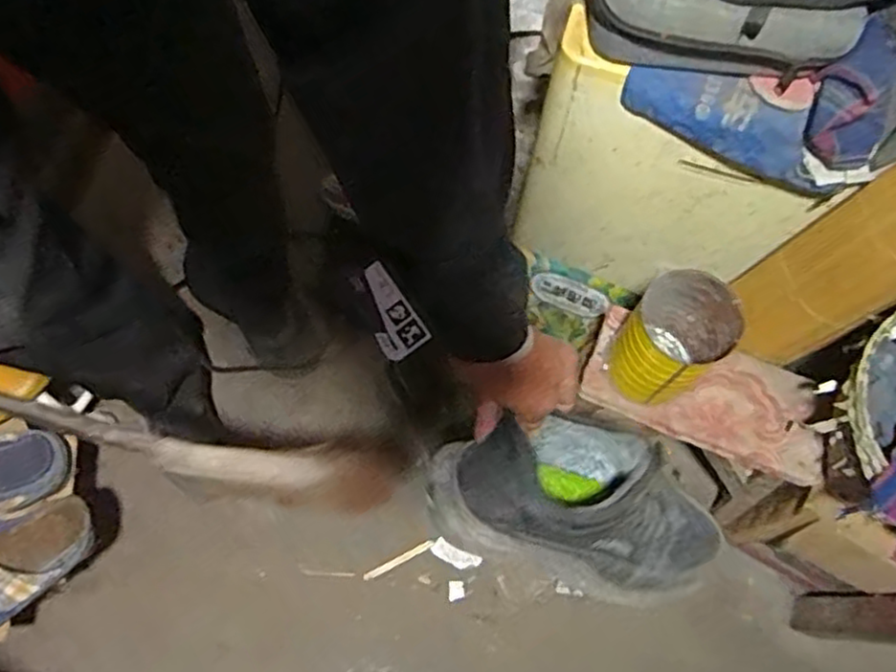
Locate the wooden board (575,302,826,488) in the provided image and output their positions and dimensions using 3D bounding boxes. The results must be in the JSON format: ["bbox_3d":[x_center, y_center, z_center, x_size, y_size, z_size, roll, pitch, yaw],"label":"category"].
[{"bbox_3d":[0.299,0.067,0.796,0.270,0.028,0.122,21,71,5],"label":"wooden board"}]

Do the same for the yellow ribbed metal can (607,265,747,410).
[{"bbox_3d":[0.232,0.006,0.738,0.103,0.145,0.099,1,70,-2],"label":"yellow ribbed metal can"}]

